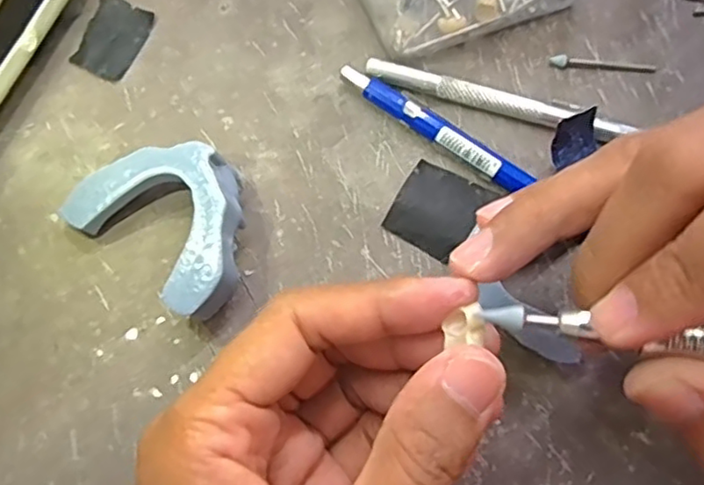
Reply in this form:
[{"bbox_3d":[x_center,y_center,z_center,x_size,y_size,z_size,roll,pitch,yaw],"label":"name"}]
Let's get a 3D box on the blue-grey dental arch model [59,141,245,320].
[{"bbox_3d":[-0.058,-0.008,0.213,0.064,0.025,0.046,38,75,9],"label":"blue-grey dental arch model"}]

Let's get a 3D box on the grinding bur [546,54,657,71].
[{"bbox_3d":[0.099,-0.071,0.251,0.042,0.005,0.006,1,74,-1],"label":"grinding bur"}]

